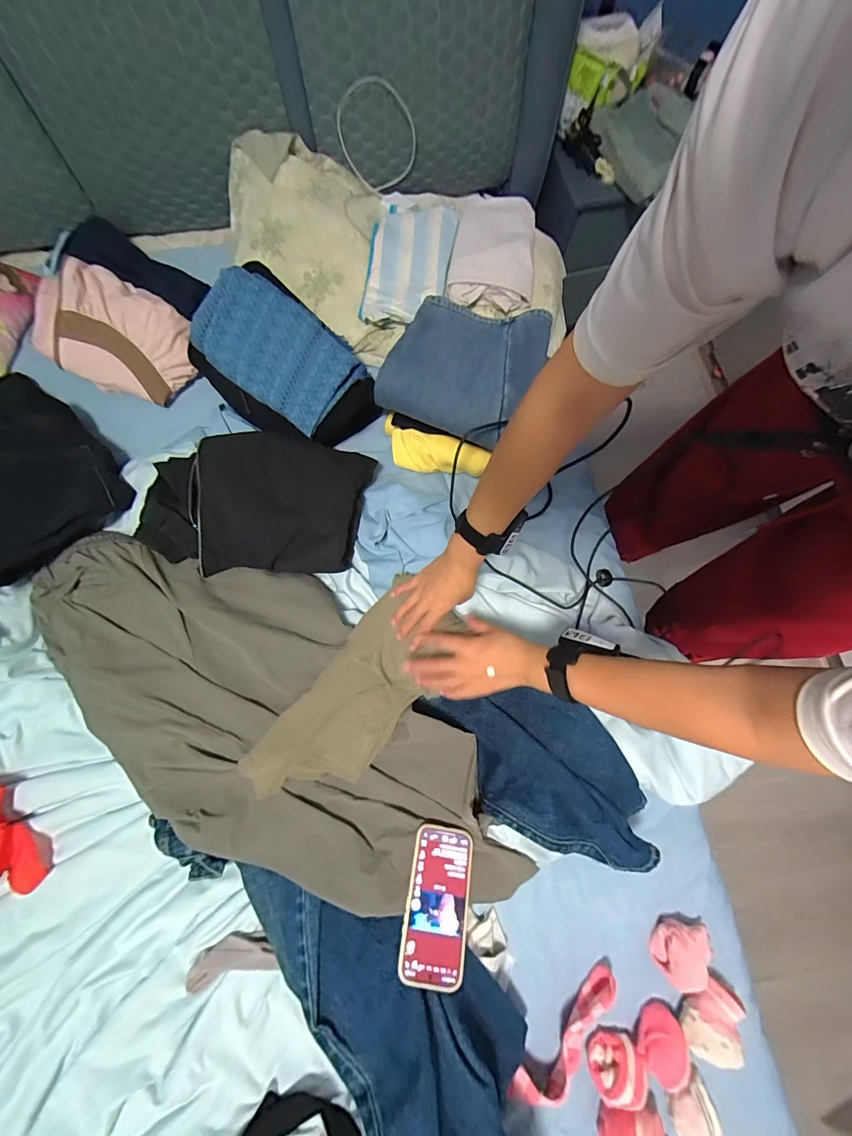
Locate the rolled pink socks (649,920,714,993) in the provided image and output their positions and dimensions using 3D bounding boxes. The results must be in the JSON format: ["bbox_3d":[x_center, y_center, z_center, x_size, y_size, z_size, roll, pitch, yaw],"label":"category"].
[{"bbox_3d":[0.363,0.548,0.552,0.074,0.035,0.070,0,77,-1],"label":"rolled pink socks"}]

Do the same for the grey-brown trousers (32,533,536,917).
[{"bbox_3d":[-0.238,0.208,0.594,0.825,0.064,0.387,19,80,4],"label":"grey-brown trousers"}]

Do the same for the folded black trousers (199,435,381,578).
[{"bbox_3d":[-0.240,-0.113,0.641,0.287,0.035,0.234,0,77,-2],"label":"folded black trousers"}]

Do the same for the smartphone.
[{"bbox_3d":[0.016,0.437,0.512,0.081,0.013,0.162,9,58,2],"label":"smartphone"}]

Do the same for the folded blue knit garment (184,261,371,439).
[{"bbox_3d":[-0.250,-0.379,0.661,0.268,0.077,0.191,38,79,7],"label":"folded blue knit garment"}]

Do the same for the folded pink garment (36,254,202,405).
[{"bbox_3d":[-0.583,-0.438,0.732,0.270,0.105,0.196,28,78,5],"label":"folded pink garment"}]

